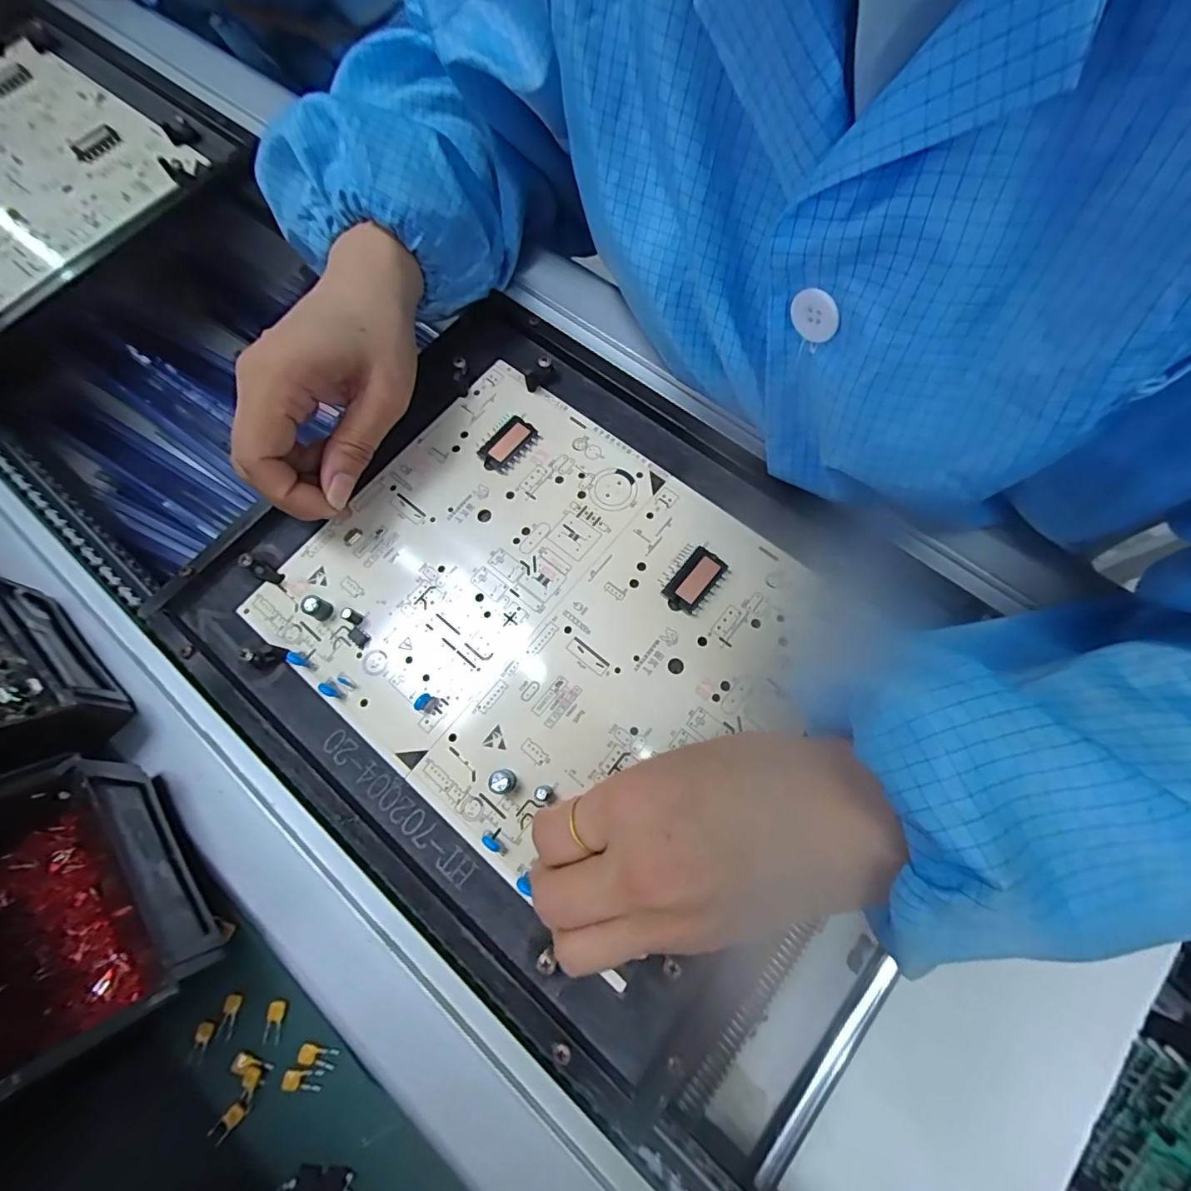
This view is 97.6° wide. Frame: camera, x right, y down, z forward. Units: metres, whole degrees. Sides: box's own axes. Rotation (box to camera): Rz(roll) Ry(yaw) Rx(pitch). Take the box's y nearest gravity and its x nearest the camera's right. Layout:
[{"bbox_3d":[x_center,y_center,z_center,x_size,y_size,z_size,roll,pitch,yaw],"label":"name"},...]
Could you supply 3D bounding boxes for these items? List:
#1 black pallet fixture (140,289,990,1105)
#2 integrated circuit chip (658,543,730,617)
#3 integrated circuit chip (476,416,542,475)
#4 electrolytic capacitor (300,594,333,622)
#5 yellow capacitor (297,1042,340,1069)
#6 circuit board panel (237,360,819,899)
[{"bbox_3d":[-0.030,0.008,0.267,0.313,0.016,0.284,34,75,13],"label":"black pallet fixture"},{"bbox_3d":[0.050,-0.008,0.269,0.026,0.006,0.035,37,76,14],"label":"integrated circuit chip"},{"bbox_3d":[-0.049,-0.086,0.298,0.023,0.006,0.035,41,77,14],"label":"integrated circuit chip"},{"bbox_3d":[-0.143,0.007,0.269,0.010,0.014,0.010,-1,71,2],"label":"electrolytic capacitor"},{"bbox_3d":[-0.113,0.187,0.211,0.015,0.004,0.007,11,72,6],"label":"yellow capacitor"},{"bbox_3d":[-0.034,0.004,0.270,0.237,0.009,0.203,39,77,14],"label":"circuit board panel"}]

